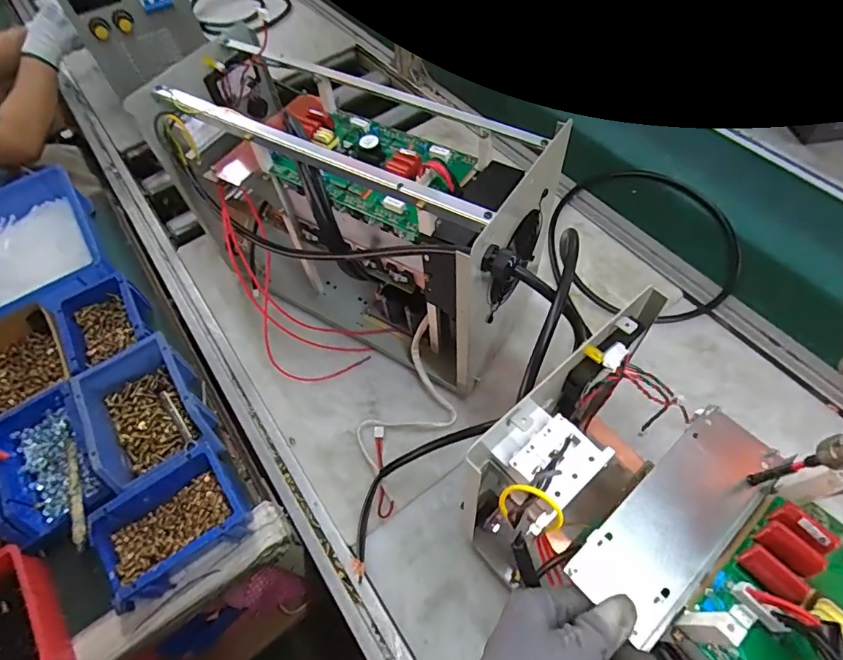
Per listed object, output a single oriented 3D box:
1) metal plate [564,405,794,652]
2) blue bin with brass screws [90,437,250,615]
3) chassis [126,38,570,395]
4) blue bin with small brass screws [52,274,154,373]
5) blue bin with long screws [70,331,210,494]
[{"bbox_3d":[0.187,0.131,0.345,0.180,0.016,0.064,-36,64,-19],"label":"metal plate"},{"bbox_3d":[-0.277,0.219,0.538,0.158,0.076,0.110,-36,62,-16],"label":"blue bin with brass screws"},{"bbox_3d":[-0.087,-0.139,0.636,0.501,0.308,0.201,27,64,20],"label":"chassis"},{"bbox_3d":[-0.445,-0.008,0.680,0.106,0.073,0.148,-33,61,-15],"label":"blue bin with small brass screws"},{"bbox_3d":[-0.344,0.100,0.599,0.124,0.072,0.171,-33,61,-15],"label":"blue bin with long screws"}]

